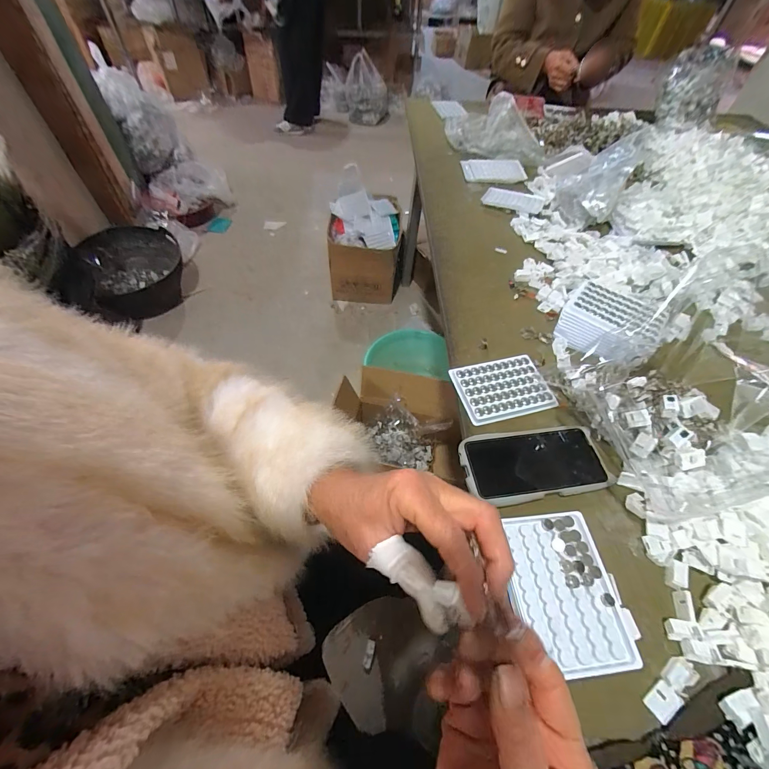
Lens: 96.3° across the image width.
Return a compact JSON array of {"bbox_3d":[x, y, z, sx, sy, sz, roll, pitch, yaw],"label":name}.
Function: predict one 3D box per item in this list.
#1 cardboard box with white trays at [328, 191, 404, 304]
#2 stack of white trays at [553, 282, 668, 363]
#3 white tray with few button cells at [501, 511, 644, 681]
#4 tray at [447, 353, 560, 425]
[{"bbox_3d":[-0.080,-0.604,1.554,0.311,0.346,0.346,0,55,-3],"label":"cardboard box with white trays"},{"bbox_3d":[0.338,-0.091,0.525,0.133,0.053,0.110,35,61,21],"label":"stack of white trays"},{"bbox_3d":[0.169,0.193,0.329,0.095,0.005,0.130,-5,57,-3],"label":"white tray with few button cells"},{"bbox_3d":[0.167,0.004,0.485,0.127,0.005,0.090,-12,56,-10],"label":"tray"}]

